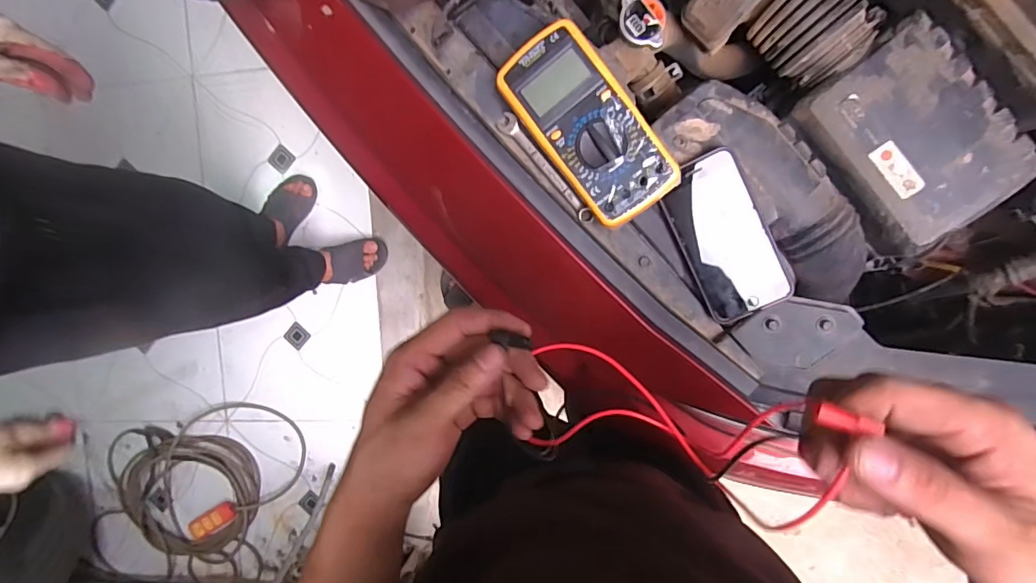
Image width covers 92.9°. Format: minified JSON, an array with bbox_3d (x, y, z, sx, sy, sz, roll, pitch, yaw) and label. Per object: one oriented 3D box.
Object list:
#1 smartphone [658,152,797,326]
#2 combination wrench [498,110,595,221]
[{"bbox_3d":[0.199,-0.050,0.475,0.078,0.011,0.158,-26,94,9],"label":"smartphone"},{"bbox_3d":[0.030,-0.124,0.495,0.018,0.007,0.135,-41,88,9],"label":"combination wrench"}]

